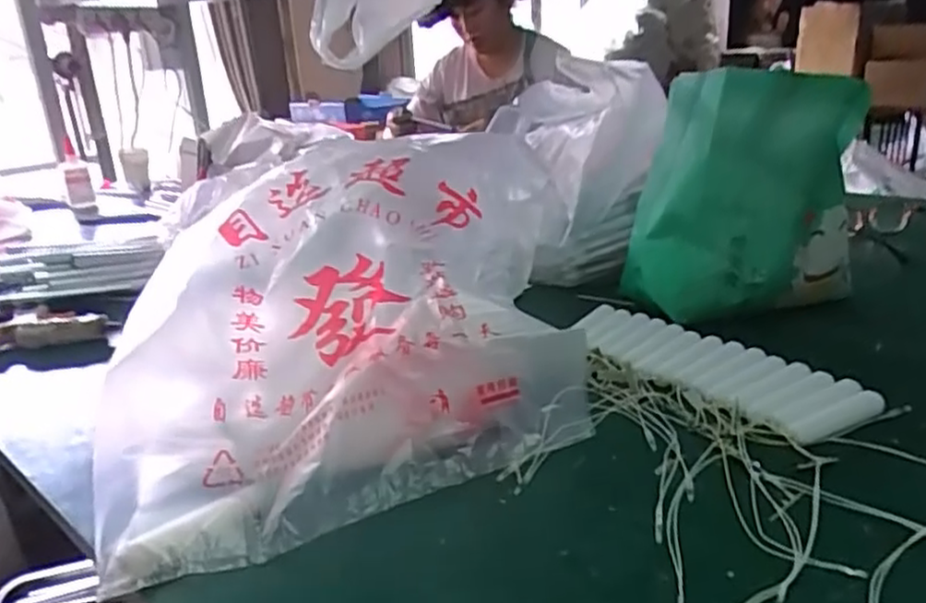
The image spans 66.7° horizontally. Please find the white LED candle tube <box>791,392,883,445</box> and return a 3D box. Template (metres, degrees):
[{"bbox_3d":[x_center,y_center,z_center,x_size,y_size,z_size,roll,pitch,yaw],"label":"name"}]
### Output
[{"bbox_3d":[0.275,0.086,0.516,0.088,0.016,0.016,-13,23,-23],"label":"white LED candle tube"}]

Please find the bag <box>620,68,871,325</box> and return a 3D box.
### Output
[{"bbox_3d":[0.278,-0.107,0.715,0.213,0.234,0.124,8,23,26],"label":"bag"}]

